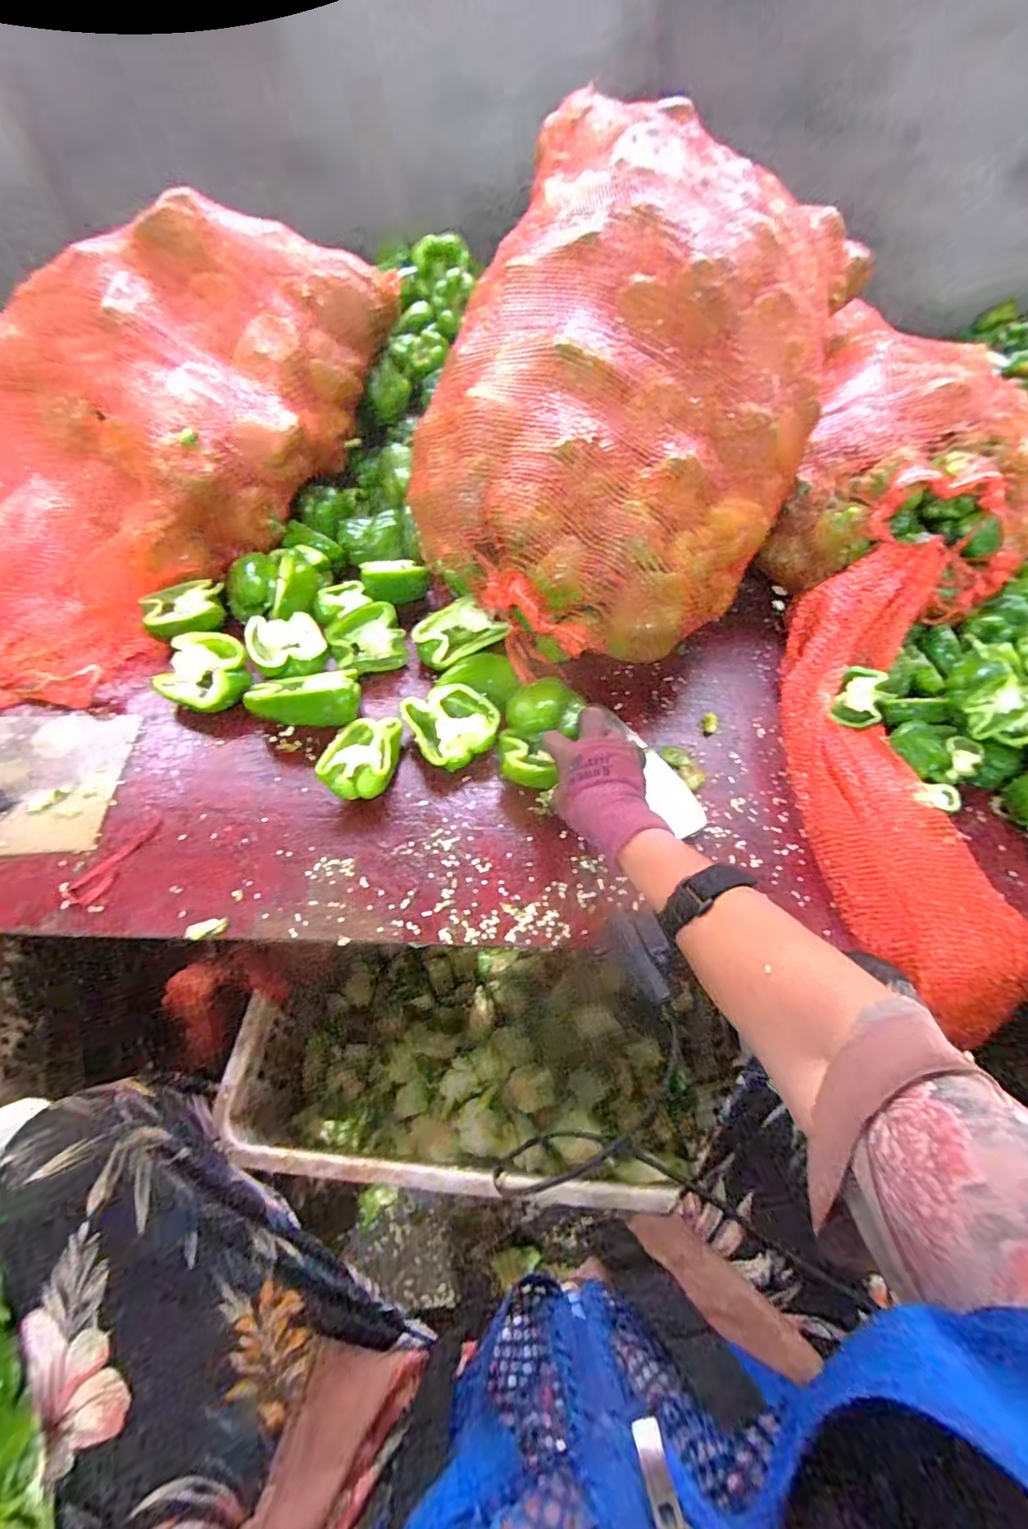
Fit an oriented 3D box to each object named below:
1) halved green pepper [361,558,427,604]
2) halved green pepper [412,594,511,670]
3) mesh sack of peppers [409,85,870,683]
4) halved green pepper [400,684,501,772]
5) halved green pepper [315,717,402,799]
[{"bbox_3d":[-0.166,-0.256,0.767,0.083,0.035,0.062,-22,60,-18],"label":"halved green pepper"},{"bbox_3d":[-0.073,-0.166,0.719,0.110,0.046,0.068,-32,63,-23],"label":"halved green pepper"},{"bbox_3d":[0.138,-0.451,0.676,0.421,0.329,0.560,23,57,11],"label":"mesh sack of peppers"},{"bbox_3d":[-0.070,-0.042,0.629,0.091,0.044,0.099,2,56,-3],"label":"halved green pepper"},{"bbox_3d":[-0.162,-0.011,0.596,0.074,0.054,0.114,0,56,-4],"label":"halved green pepper"}]

